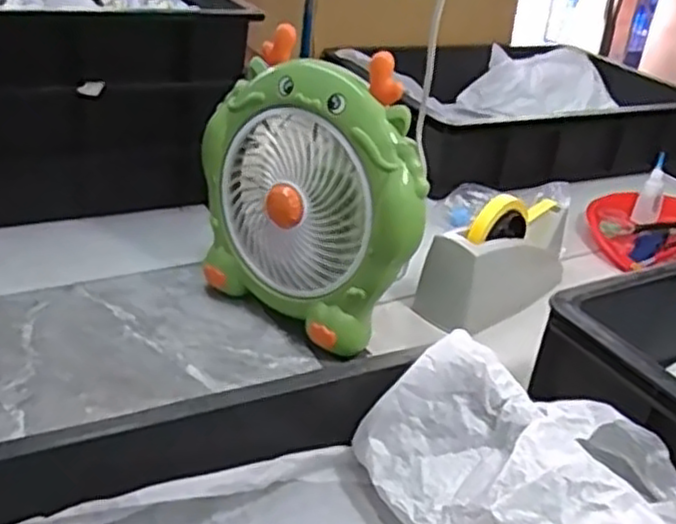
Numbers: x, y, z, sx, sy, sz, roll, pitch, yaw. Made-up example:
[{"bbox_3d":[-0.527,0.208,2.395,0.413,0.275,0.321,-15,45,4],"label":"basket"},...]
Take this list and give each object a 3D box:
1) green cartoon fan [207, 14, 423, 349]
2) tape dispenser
[{"bbox_3d":[-0.026,-0.053,0.707,0.244,0.273,0.083,23,34,35],"label":"green cartoon fan"},{"bbox_3d":[0.184,-0.011,0.825,0.214,0.125,0.078,-23,37,-39],"label":"tape dispenser"}]

